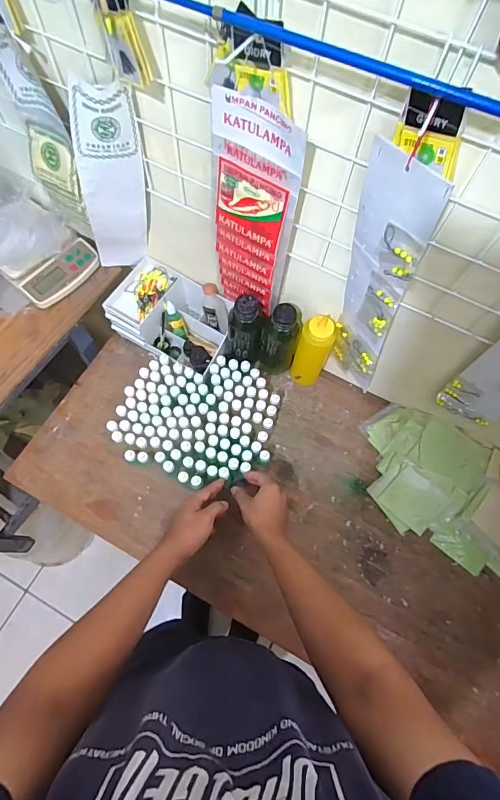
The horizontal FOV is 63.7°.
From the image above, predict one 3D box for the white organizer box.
[{"bbox_3d":[-0.152,-0.170,0.821,0.231,0.102,0.167,27,71,8],"label":"white organizer box"}]

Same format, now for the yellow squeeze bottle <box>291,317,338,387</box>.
[{"bbox_3d":[0.116,-0.082,0.761,0.077,0.190,0.053,21,70,6],"label":"yellow squeeze bottle"}]

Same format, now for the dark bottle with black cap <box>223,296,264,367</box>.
[{"bbox_3d":[-0.008,-0.121,0.763,0.071,0.184,0.060,11,69,2],"label":"dark bottle with black cap"}]

